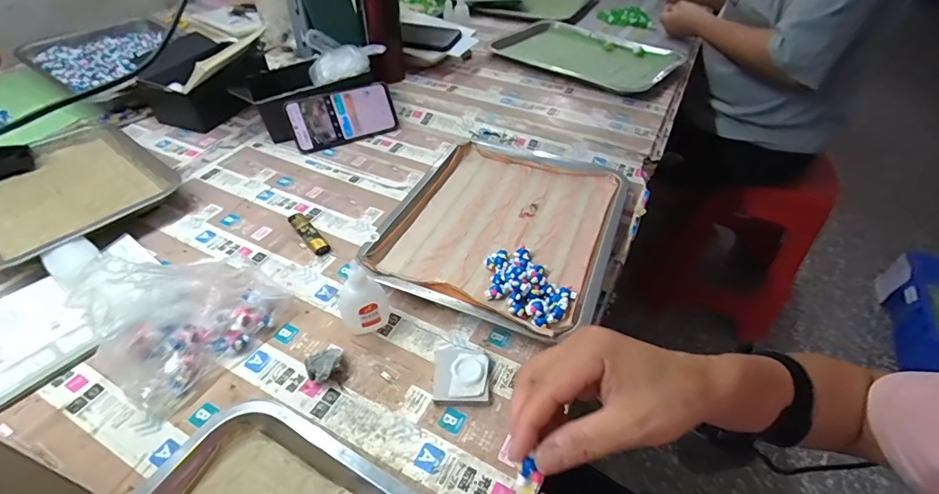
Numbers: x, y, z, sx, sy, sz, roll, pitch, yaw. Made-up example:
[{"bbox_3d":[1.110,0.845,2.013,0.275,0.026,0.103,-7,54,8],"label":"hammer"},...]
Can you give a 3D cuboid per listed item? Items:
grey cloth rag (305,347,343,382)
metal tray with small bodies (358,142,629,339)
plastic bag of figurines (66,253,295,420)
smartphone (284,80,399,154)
[{"bbox_3d":[-0.133,0.108,0.405,0.028,0.016,0.038,29,50,25],"label":"grey cloth rag"},{"bbox_3d":[0.043,-0.033,0.548,0.268,0.030,0.312,17,46,15],"label":"metal tray with small bodies"},{"bbox_3d":[-0.267,0.052,0.404,0.103,0.092,0.149,26,49,23],"label":"plastic bag of figurines"},{"bbox_3d":[-0.201,-0.209,0.697,0.164,0.082,0.008,-24,18,-20],"label":"smartphone"}]

